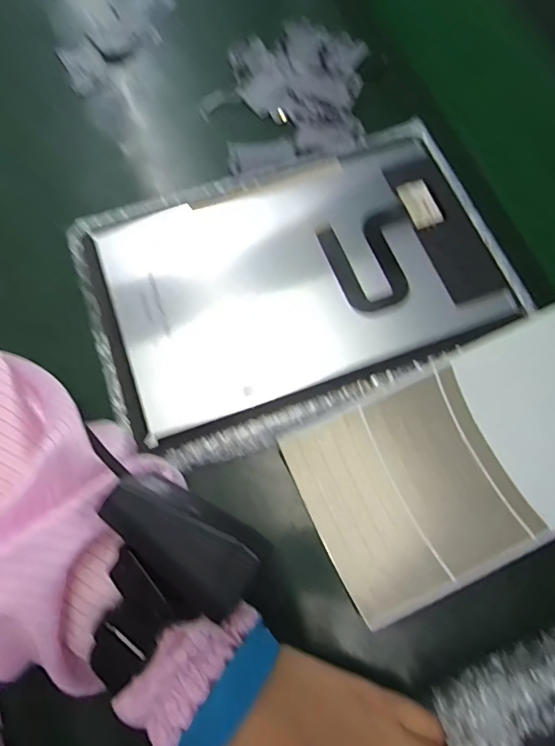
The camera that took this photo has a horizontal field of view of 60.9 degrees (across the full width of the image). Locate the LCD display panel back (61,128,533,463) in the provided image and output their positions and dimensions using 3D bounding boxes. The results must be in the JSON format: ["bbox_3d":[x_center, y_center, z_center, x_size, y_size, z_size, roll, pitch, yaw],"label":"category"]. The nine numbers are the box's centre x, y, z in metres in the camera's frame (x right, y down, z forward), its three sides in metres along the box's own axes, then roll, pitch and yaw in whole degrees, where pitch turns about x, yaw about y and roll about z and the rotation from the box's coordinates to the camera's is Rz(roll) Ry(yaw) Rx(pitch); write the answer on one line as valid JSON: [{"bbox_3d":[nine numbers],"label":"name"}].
[{"bbox_3d":[0.015,-0.061,0.305,0.259,0.015,0.177,-19,74,-10],"label":"LCD display panel back"}]

